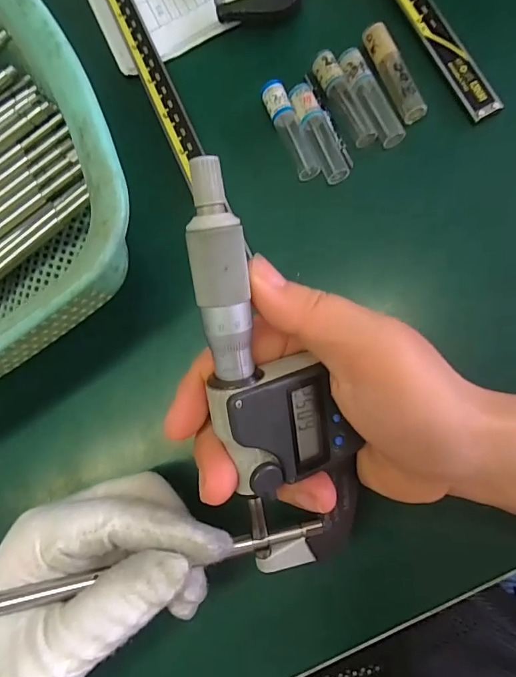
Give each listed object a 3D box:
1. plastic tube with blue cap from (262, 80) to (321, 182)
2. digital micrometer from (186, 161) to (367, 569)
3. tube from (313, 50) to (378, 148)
[{"bbox_3d":[0.018,-0.115,0.243,0.013,0.016,0.058,-23,81,2],"label":"plastic tube with blue cap"},{"bbox_3d":[0.004,0.022,0.154,0.046,0.031,0.159,-18,109,3],"label":"digital micrometer"},{"bbox_3d":[0.048,-0.131,0.239,0.013,0.011,0.056,-28,80,1],"label":"tube"}]

